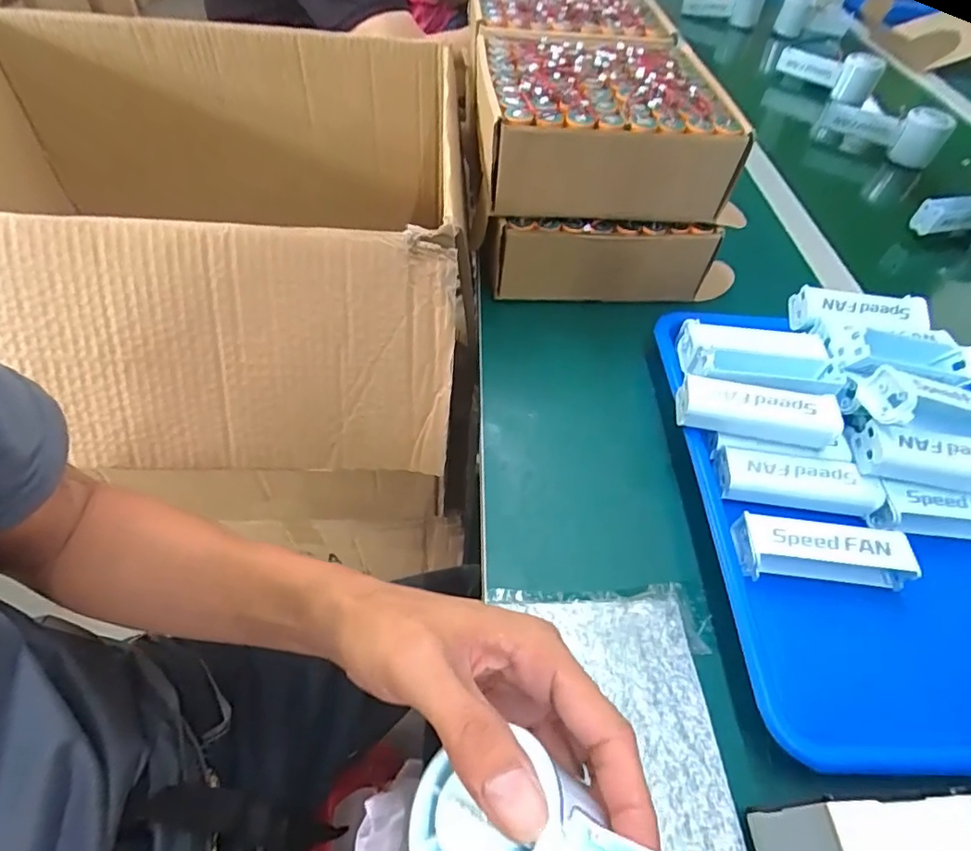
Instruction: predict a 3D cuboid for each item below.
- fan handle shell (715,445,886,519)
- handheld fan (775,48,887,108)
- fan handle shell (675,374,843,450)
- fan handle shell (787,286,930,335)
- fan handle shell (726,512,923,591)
[{"bbox_3d":[0.213,0.038,0.374,0.100,0.021,0.033,10,52,2],"label":"fan handle shell"},{"bbox_3d":[0.527,-0.553,0.847,0.148,0.057,0.053,23,53,12],"label":"handheld fan"},{"bbox_3d":[0.188,-0.007,0.380,0.105,0.031,0.031,11,52,3],"label":"fan handle shell"},{"bbox_3d":[0.310,-0.090,0.449,0.107,0.032,0.028,7,52,0],"label":"fan handle shell"},{"bbox_3d":[0.212,0.080,0.343,0.100,0.024,0.034,8,52,1],"label":"fan handle shell"}]

